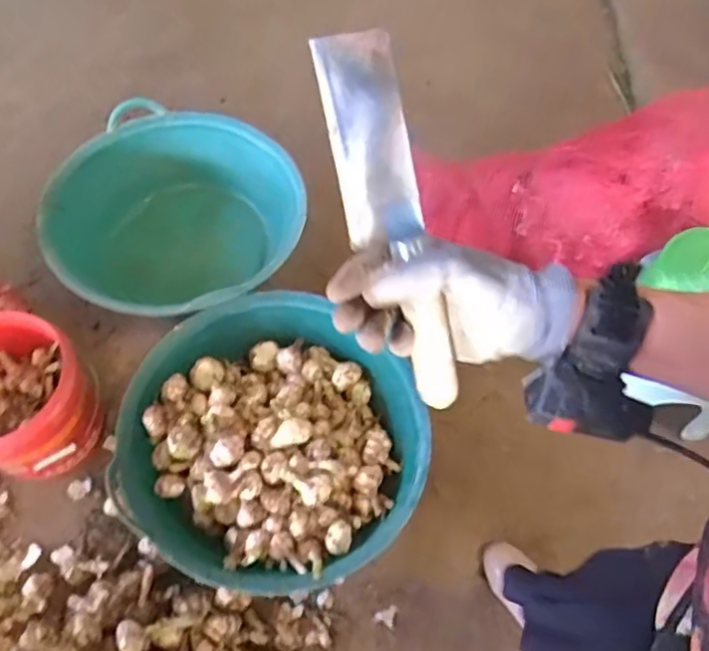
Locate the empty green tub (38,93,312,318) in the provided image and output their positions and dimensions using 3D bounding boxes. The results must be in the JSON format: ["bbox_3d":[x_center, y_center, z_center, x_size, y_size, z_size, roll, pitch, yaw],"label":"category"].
[{"bbox_3d":[-0.436,-0.216,1.591,0.594,0.372,0.576,42,66,18],"label":"empty green tub"}]

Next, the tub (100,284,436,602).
[{"bbox_3d":[-0.149,0.217,1.214,0.560,0.198,0.564,0,61,0],"label":"tub"}]

